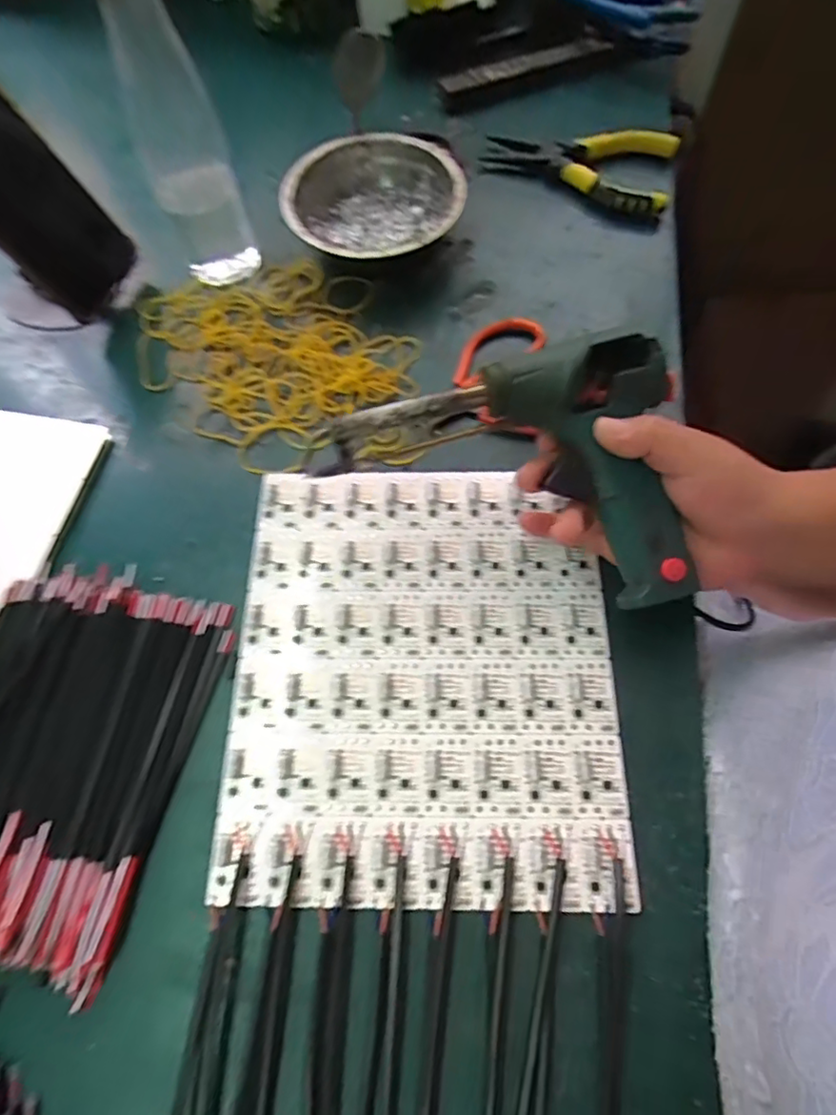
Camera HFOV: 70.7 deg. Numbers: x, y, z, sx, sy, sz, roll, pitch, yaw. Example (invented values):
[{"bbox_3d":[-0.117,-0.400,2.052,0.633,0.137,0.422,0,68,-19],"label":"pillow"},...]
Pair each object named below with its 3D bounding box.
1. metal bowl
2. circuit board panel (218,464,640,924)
[{"bbox_3d":[-0.032,-0.256,0.439,0.126,0.048,0.126,0,67,1],"label":"metal bowl"},{"bbox_3d":[0.003,0.056,0.325,0.201,0.004,0.234,0,67,1],"label":"circuit board panel"}]

